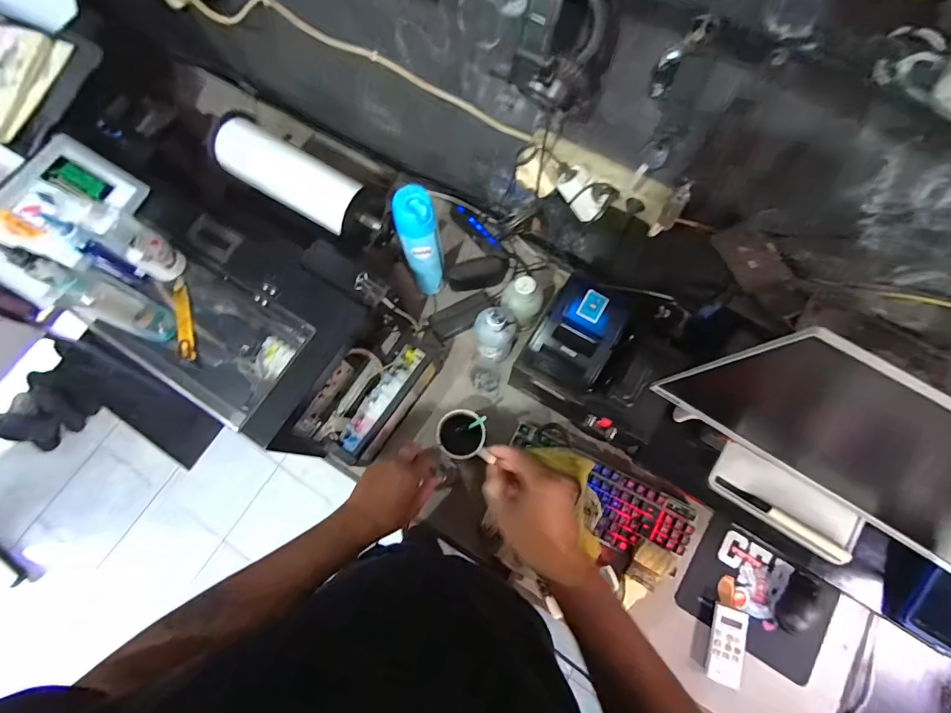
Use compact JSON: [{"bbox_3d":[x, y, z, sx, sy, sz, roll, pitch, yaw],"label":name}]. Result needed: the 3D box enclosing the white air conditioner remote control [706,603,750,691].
[{"bbox_3d":[0.416,0.478,0.712,0.053,0.021,0.116,17,75,5],"label":"white air conditioner remote control"}]

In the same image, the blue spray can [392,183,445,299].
[{"bbox_3d":[-0.092,-0.185,0.766,0.061,0.287,0.059,0,75,0],"label":"blue spray can"}]

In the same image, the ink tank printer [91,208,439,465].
[{"bbox_3d":[-0.338,-0.039,0.742,0.482,0.231,0.320,32,77,8],"label":"ink tank printer"}]

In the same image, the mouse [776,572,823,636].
[{"bbox_3d":[0.555,0.421,0.735,0.049,0.029,0.102,35,77,9],"label":"mouse"}]

